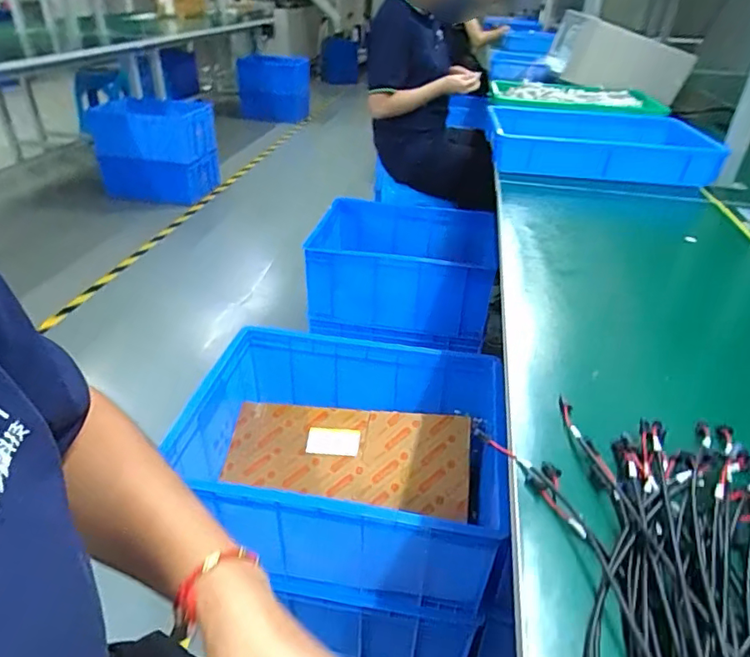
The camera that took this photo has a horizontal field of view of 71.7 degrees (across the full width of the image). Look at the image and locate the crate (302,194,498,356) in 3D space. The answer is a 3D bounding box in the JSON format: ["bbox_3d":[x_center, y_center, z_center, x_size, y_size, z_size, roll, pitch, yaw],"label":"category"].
[{"bbox_3d":[0.082,-0.181,1.598,0.513,0.261,0.424,7,35,7],"label":"crate"}]

